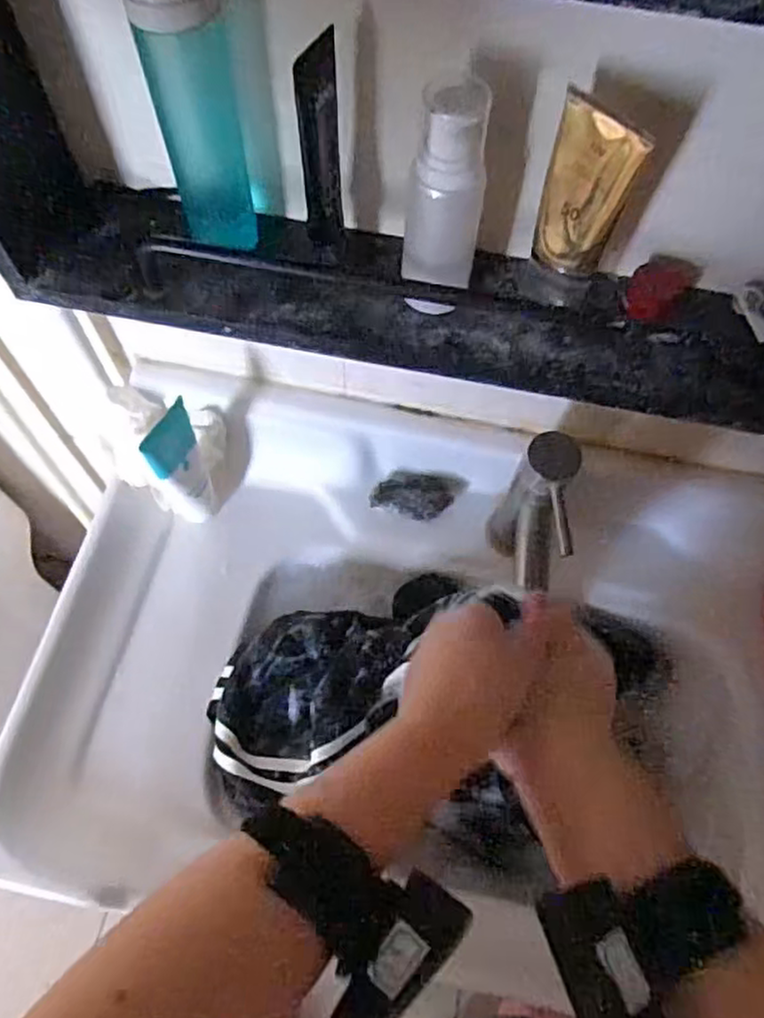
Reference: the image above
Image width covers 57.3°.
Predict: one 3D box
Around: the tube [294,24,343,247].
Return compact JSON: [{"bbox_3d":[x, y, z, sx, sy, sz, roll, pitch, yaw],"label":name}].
[{"bbox_3d":[-0.034,-0.197,0.390,0.021,0.120,0.027,-3,65,-2],"label":"tube"}]

